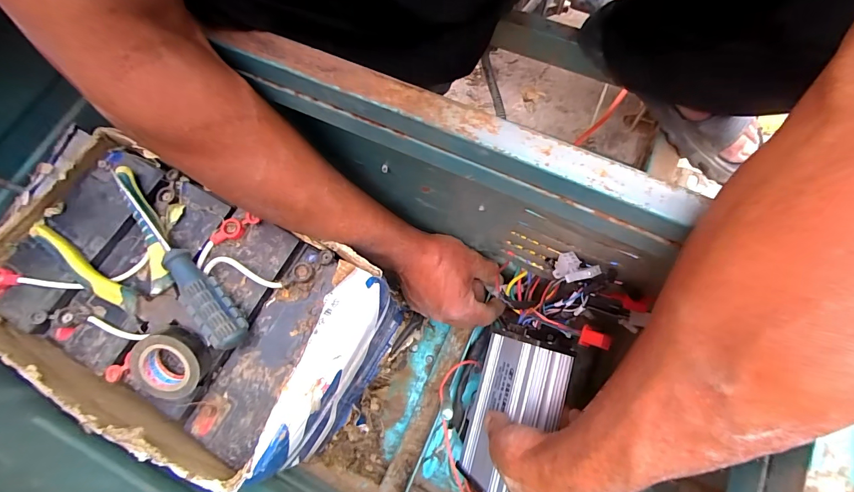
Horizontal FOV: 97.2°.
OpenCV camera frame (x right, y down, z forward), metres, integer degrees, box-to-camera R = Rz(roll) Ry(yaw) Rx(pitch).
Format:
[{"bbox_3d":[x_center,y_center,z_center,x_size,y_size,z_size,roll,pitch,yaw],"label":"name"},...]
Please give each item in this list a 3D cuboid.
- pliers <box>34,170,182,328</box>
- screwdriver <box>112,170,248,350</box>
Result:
[{"bbox_3d":[-0.262,0.009,0.317,0.090,0.016,0.154,-41,76,-9],"label":"pliers"},{"bbox_3d":[-0.207,0.011,0.317,0.027,0.028,0.182,-40,76,-9],"label":"screwdriver"}]

